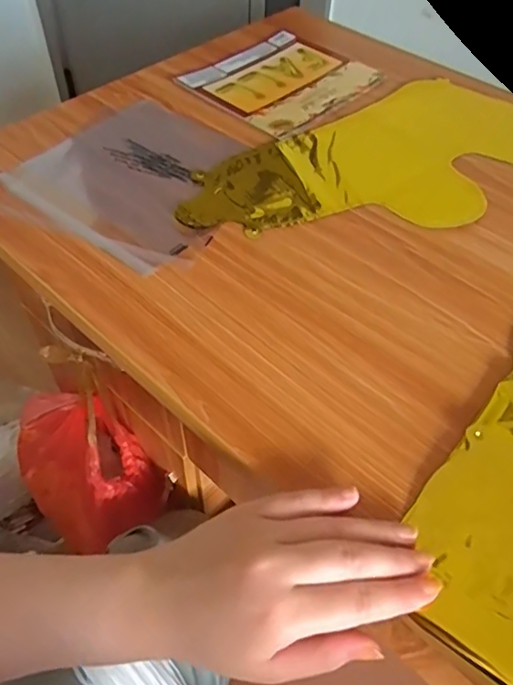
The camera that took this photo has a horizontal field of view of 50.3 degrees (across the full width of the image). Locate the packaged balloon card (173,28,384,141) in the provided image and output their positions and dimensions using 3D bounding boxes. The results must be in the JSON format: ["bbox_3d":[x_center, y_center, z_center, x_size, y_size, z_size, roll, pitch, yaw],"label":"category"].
[{"bbox_3d":[0.029,-0.301,0.625,0.162,0.008,0.181,36,59,24],"label":"packaged balloon card"}]

